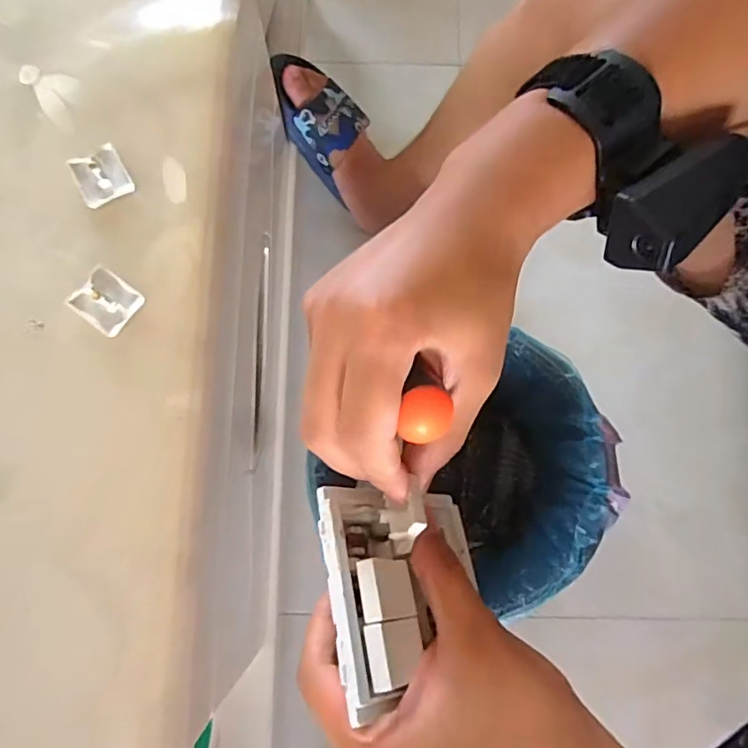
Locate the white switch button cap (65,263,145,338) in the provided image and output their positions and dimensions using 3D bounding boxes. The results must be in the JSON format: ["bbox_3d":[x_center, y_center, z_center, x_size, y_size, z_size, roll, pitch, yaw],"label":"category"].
[{"bbox_3d":[-0.149,-0.041,0.309,0.033,0.007,0.029,35,79,7],"label":"white switch button cap"}]

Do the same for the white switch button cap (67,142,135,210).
[{"bbox_3d":[-0.161,-0.118,0.328,0.028,0.008,0.036,-30,79,-7],"label":"white switch button cap"}]

